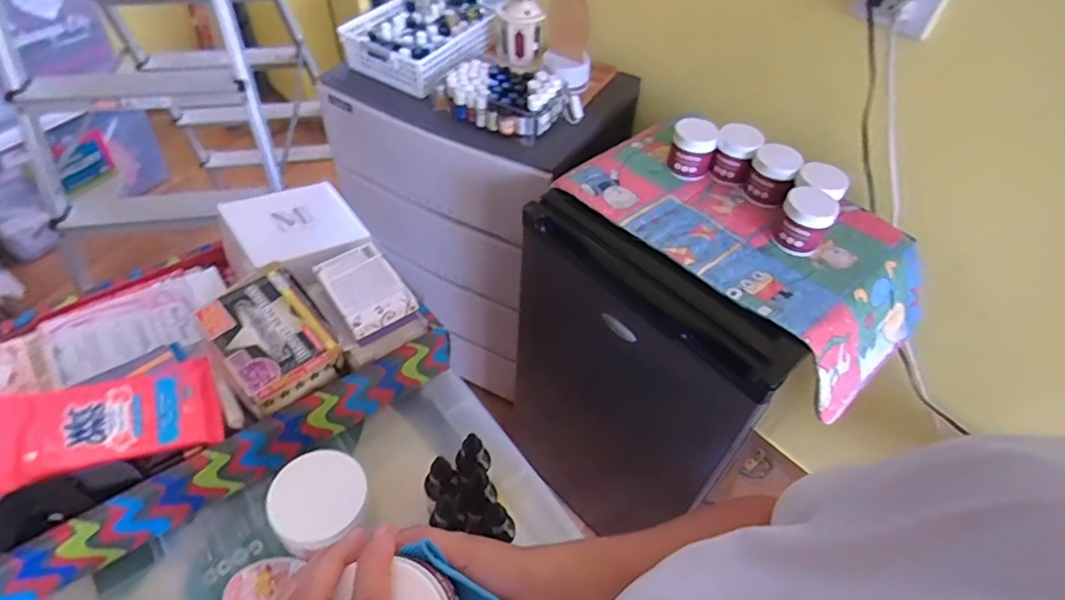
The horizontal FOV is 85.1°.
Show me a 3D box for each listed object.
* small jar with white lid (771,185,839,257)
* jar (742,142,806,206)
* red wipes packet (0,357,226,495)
[{"bbox_3d":[0.407,-0.118,0.869,0.073,0.073,0.072,2,49,-2],"label":"small jar with white lid"},{"bbox_3d":[0.381,-0.198,0.925,0.070,0.077,0.061,23,51,16],"label":"jar"},{"bbox_3d":[-0.410,0.117,0.563,0.188,0.015,0.091,-12,66,-25],"label":"red wipes packet"}]

